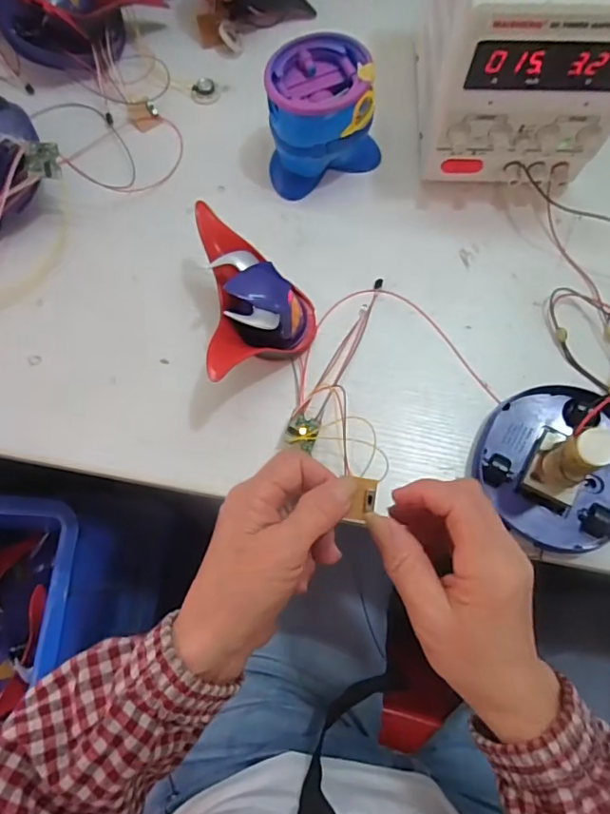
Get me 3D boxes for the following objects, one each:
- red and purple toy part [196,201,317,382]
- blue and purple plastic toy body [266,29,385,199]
[{"bbox_3d":[-0.031,-0.076,0.382,0.073,0.075,0.121,-6,74,-2],"label":"red and purple toy part"},{"bbox_3d":[0.011,-0.234,0.429,0.089,0.076,0.072,-23,75,-7],"label":"blue and purple plastic toy body"}]

